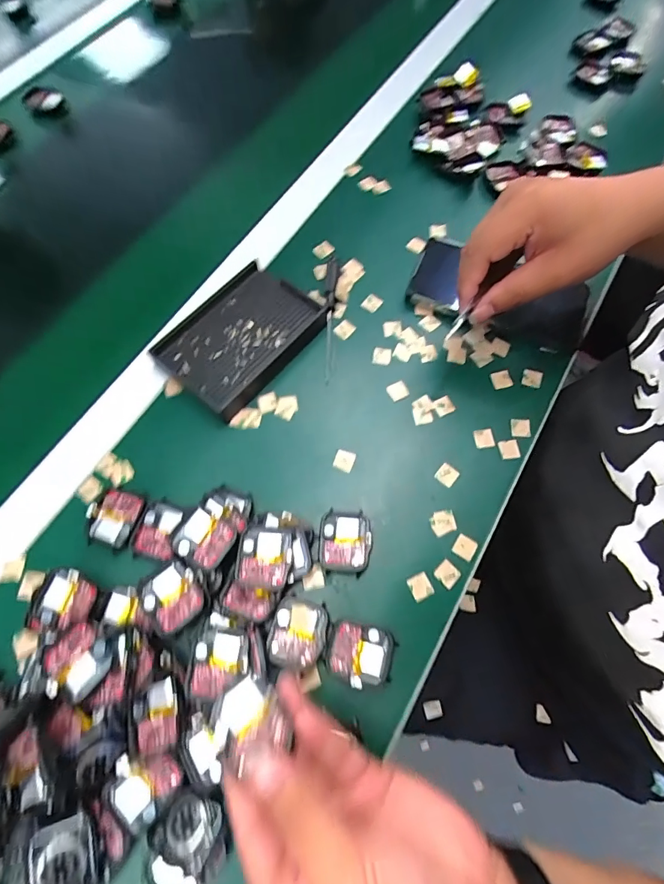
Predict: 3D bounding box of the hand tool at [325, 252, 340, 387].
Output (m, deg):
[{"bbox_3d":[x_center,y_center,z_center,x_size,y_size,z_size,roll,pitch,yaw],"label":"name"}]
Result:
[{"bbox_3d":[-0.003,-0.120,0.417,0.012,0.014,0.142,4,66,3],"label":"hand tool"}]

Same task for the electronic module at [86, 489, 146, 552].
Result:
[{"bbox_3d":[-0.167,0.058,0.344,0.039,0.007,0.042,14,67,7],"label":"electronic module"}]

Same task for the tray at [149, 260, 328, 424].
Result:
[{"bbox_3d":[-0.079,-0.095,0.404,0.092,0.023,0.133,37,72,16],"label":"tray"}]

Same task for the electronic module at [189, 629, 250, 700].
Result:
[{"bbox_3d":[-0.071,0.142,0.289,0.035,0.011,0.040,-1,66,1],"label":"electronic module"}]

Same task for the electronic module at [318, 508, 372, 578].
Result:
[{"bbox_3d":[0.010,0.075,0.338,0.037,0.013,0.045,4,66,3],"label":"electronic module"}]

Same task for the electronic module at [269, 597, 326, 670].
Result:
[{"bbox_3d":[-0.024,0.134,0.313,0.036,0.009,0.043,9,67,6],"label":"electronic module"}]

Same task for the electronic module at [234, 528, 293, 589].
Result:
[{"bbox_3d":[-0.047,0.080,0.315,0.037,0.006,0.041,5,67,6],"label":"electronic module"}]

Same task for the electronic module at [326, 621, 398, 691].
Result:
[{"bbox_3d":[0.020,0.145,0.307,0.044,0.009,0.039,10,67,6],"label":"electronic module"}]

